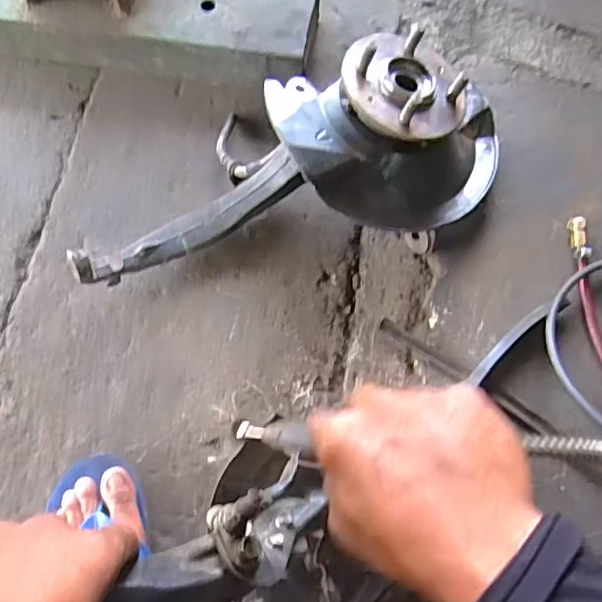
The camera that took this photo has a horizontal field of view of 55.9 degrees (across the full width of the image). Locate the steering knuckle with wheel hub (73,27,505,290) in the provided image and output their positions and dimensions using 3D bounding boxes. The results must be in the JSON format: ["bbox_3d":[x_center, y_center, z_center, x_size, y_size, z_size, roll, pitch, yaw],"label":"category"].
[{"bbox_3d":[-0.005,-0.151,0.618,0.470,0.134,0.200,-8,72,-1],"label":"steering knuckle with wheel hub"}]

